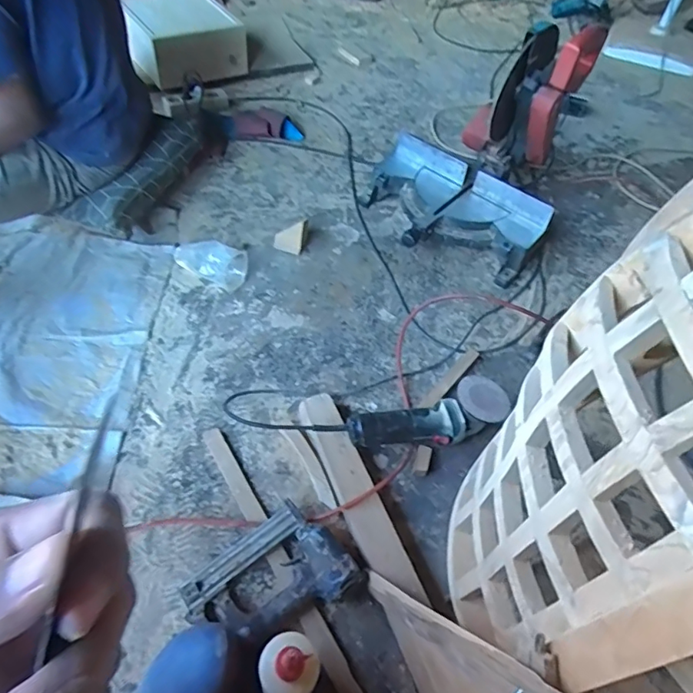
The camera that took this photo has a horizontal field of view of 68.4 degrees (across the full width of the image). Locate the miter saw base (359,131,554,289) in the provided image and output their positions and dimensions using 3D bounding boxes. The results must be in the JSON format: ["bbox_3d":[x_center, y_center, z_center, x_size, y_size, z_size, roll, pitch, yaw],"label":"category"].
[{"bbox_3d":[0.233,-0.327,1.260,0.462,0.144,0.287,33,56,18],"label":"miter saw base"}]

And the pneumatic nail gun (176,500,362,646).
[{"bbox_3d":[-0.110,0.345,0.739,0.216,0.055,0.165,-33,62,-27],"label":"pneumatic nail gun"}]

